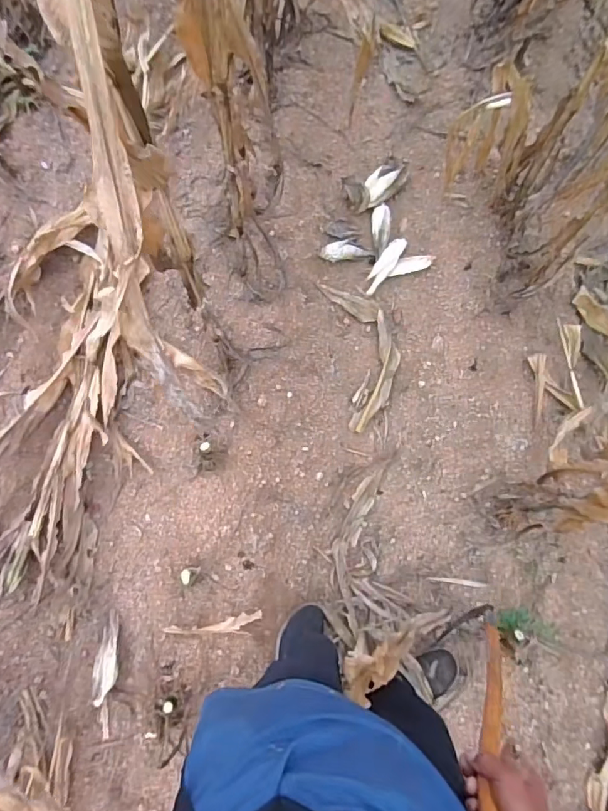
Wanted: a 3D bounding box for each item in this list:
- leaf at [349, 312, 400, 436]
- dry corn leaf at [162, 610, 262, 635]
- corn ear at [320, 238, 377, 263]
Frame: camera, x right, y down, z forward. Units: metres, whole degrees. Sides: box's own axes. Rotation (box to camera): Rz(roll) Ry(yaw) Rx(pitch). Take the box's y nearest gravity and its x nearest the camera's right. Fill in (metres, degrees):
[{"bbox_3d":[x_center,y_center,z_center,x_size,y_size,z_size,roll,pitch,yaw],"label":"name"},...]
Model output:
[{"bbox_3d":[0.243,-0.109,1.567,0.104,0.027,0.410,16,76,3],"label":"leaf"},{"bbox_3d":[-0.234,0.579,1.266,0.245,0.014,0.050,-6,76,-3],"label":"dry corn leaf"},{"bbox_3d":[0.147,-0.528,1.649,0.210,0.052,0.069,-9,75,-27],"label":"corn ear"}]

